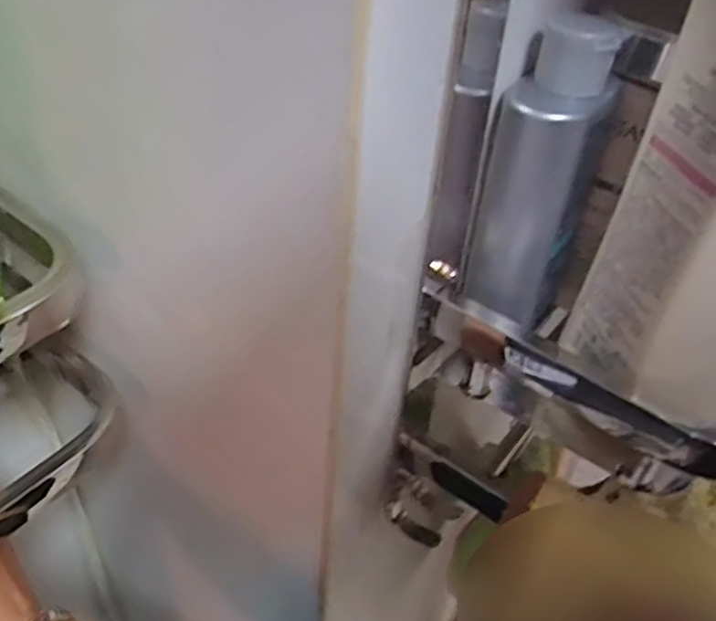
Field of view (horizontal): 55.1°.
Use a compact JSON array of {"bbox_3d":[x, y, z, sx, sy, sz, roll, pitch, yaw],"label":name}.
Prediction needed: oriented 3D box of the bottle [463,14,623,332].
[{"bbox_3d":[0.070,-0.053,0.276,0.035,0.116,0.029,18,42,14],"label":"bottle"}]

